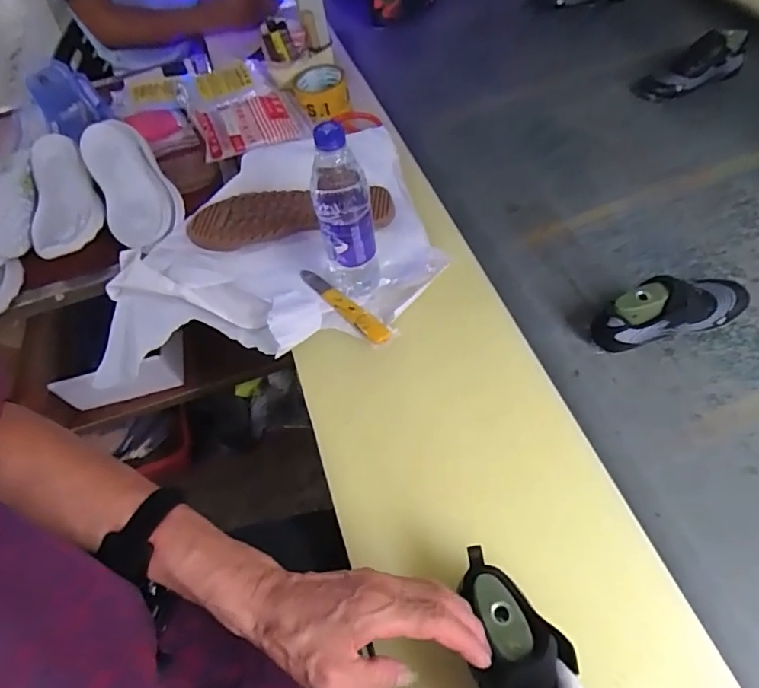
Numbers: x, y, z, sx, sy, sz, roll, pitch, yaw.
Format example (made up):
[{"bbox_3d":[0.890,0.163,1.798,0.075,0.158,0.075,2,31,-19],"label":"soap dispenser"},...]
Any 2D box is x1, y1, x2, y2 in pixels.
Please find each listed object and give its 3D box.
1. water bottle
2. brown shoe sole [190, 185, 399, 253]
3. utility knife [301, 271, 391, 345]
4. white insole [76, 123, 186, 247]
[{"bbox_3d":[-0.039,-0.142,0.571,0.061,0.212,0.060,-14,55,-2],"label":"water bottle"},{"bbox_3d":[-0.120,-0.178,0.714,0.280,0.027,0.088,-9,55,1],"label":"brown shoe sole"},{"bbox_3d":[-0.046,-0.052,0.643,0.023,0.007,0.155,-39,59,-18],"label":"utility knife"},{"bbox_3d":[-0.352,-0.226,0.745,0.098,0.034,0.209,-27,78,-13],"label":"white insole"}]

